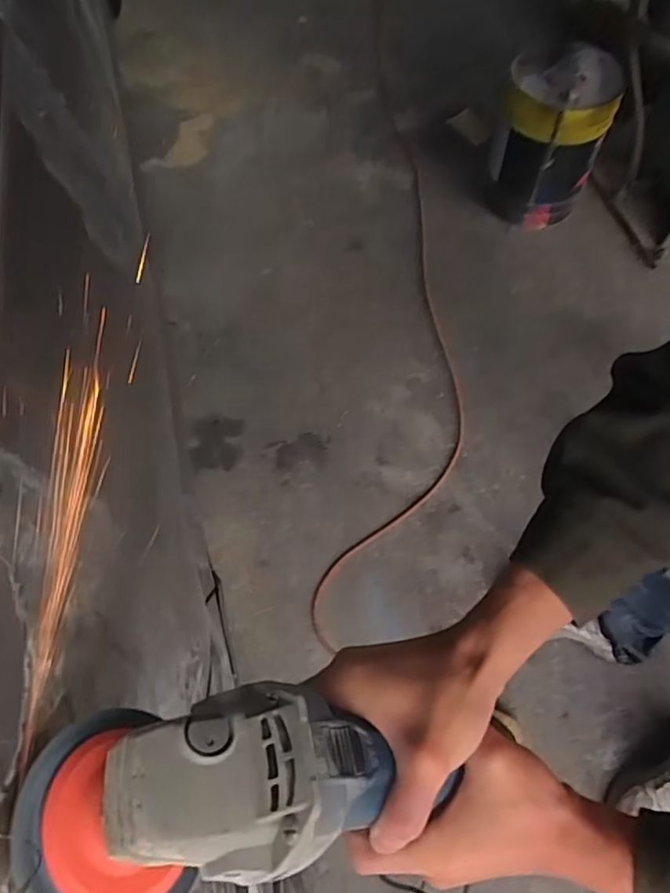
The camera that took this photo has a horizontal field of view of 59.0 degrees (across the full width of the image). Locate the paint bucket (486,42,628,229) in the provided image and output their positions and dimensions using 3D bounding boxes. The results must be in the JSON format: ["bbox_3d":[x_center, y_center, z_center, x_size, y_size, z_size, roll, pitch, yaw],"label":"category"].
[{"bbox_3d":[0.569,-0.832,1.608,0.277,0.352,0.283,12,63,6],"label":"paint bucket"}]

